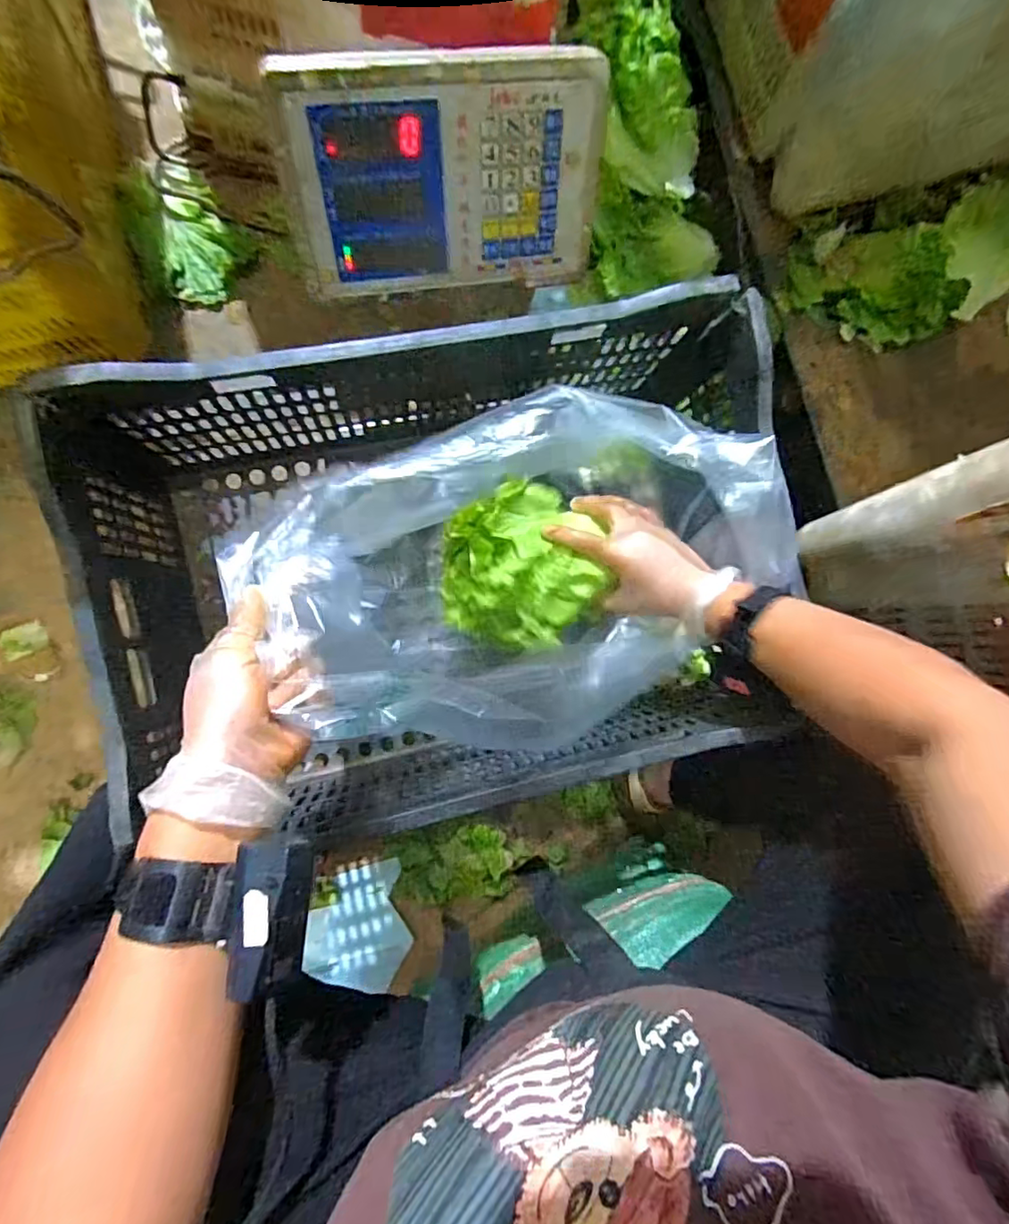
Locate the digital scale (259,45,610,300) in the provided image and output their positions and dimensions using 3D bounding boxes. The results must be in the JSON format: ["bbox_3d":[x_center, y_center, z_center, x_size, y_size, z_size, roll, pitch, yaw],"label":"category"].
[{"bbox_3d":[-0.045,-0.333,0.447,0.237,0.150,0.055,-10,54,-9],"label":"digital scale"}]

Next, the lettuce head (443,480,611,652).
[{"bbox_3d":[0.018,-0.046,0.537,0.137,0.118,0.168,44,83,-4],"label":"lettuce head"}]

